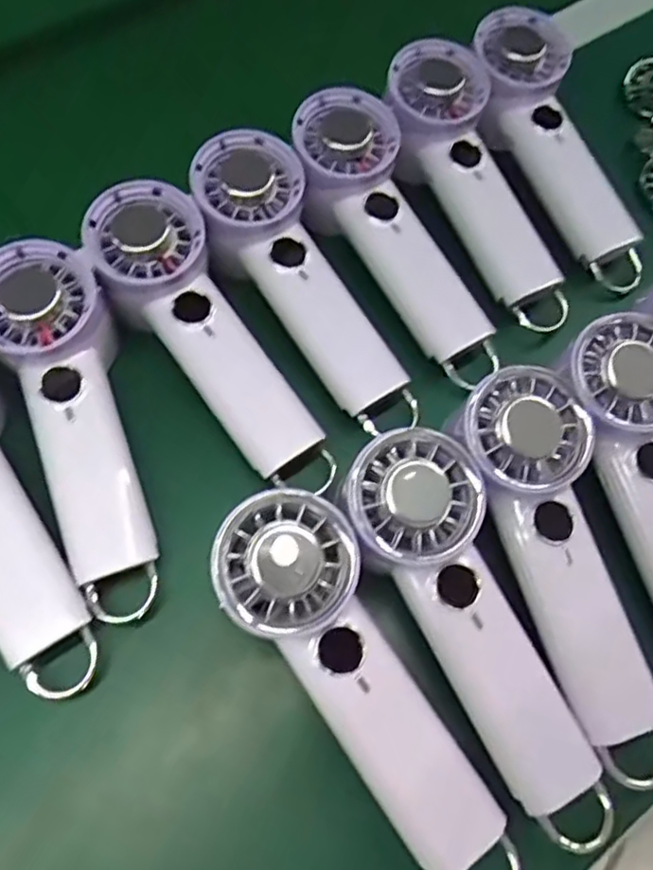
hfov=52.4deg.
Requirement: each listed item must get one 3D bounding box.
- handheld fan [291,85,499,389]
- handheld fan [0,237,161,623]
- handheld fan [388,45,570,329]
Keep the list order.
[{"bbox_3d":[0.037,-0.115,0.386,0.063,0.031,0.185,-30,89,-15],"label":"handheld fan"},{"bbox_3d":[-0.126,-0.006,0.336,0.059,0.032,0.190,-17,83,-10],"label":"handheld fan"},{"bbox_3d":[0.088,-0.155,0.405,0.059,0.032,0.195,-23,85,-12],"label":"handheld fan"}]

